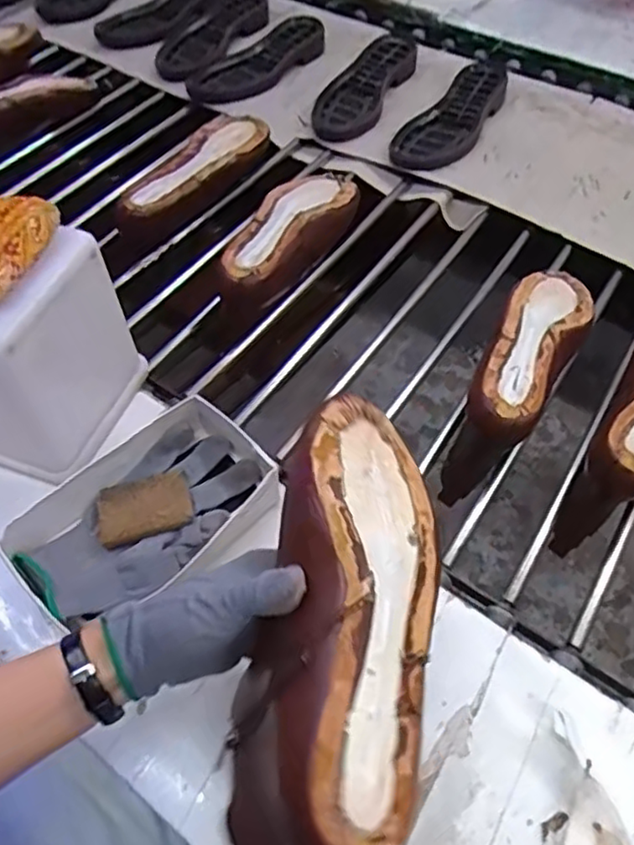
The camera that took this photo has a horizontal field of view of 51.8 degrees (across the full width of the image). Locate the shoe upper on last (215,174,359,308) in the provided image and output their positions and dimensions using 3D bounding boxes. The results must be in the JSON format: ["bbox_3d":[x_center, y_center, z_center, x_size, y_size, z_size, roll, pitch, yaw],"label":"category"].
[{"bbox_3d":[-0.029,-0.220,0.752,0.086,0.079,0.253,27,59,18],"label":"shoe upper on last"}]

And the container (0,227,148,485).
[{"bbox_3d":[-0.252,-0.065,0.518,0.154,0.186,0.130,13,55,9],"label":"container"}]

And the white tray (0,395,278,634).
[{"bbox_3d":[-0.127,0.071,0.498,0.189,0.045,0.107,-37,63,-22],"label":"white tray"}]

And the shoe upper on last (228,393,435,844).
[{"bbox_3d":[0.012,0.100,0.347,0.093,0.079,0.237,7,69,6],"label":"shoe upper on last"}]

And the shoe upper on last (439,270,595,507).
[{"bbox_3d":[0.206,-0.048,0.653,0.075,0.117,0.256,23,58,16],"label":"shoe upper on last"}]

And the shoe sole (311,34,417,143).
[{"bbox_3d":[0.075,-0.512,0.992,0.093,0.021,0.282,22,57,15],"label":"shoe sole"}]

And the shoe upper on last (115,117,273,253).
[{"bbox_3d":[-0.160,-0.304,0.818,0.085,0.062,0.264,31,60,20],"label":"shoe upper on last"}]

